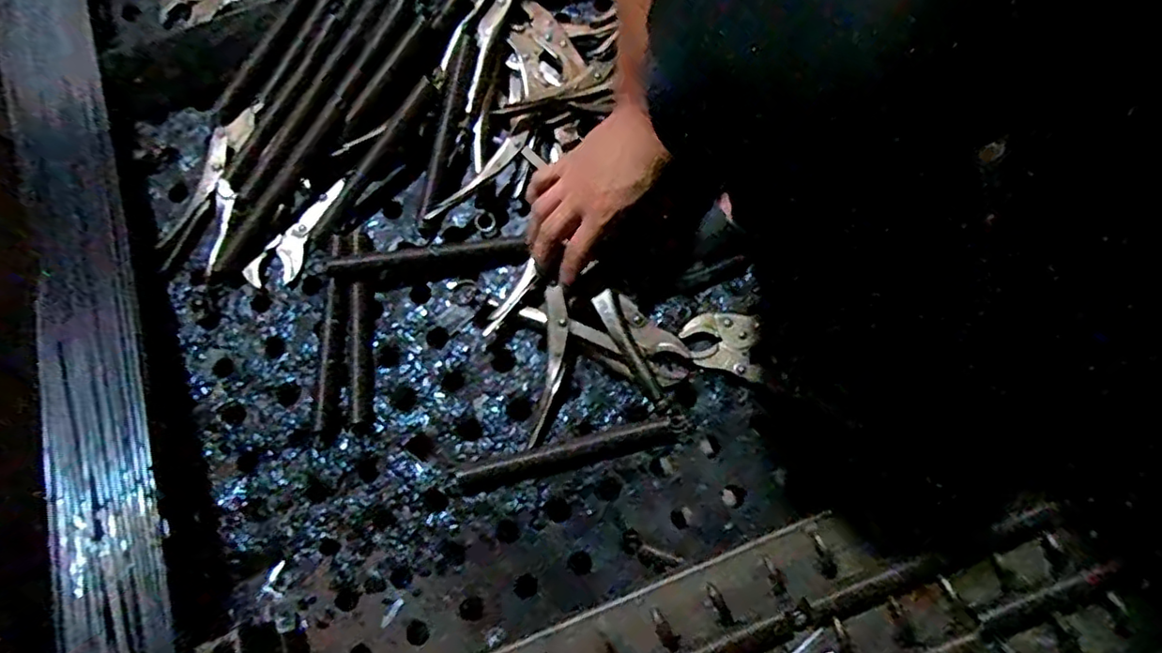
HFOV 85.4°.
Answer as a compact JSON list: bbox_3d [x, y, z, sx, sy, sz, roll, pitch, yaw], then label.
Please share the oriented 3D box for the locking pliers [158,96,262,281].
[{"bbox_3d":[-0.381,-0.153,0.652,0.064,0.016,0.180,13,75,4],"label":"locking pliers"}]

